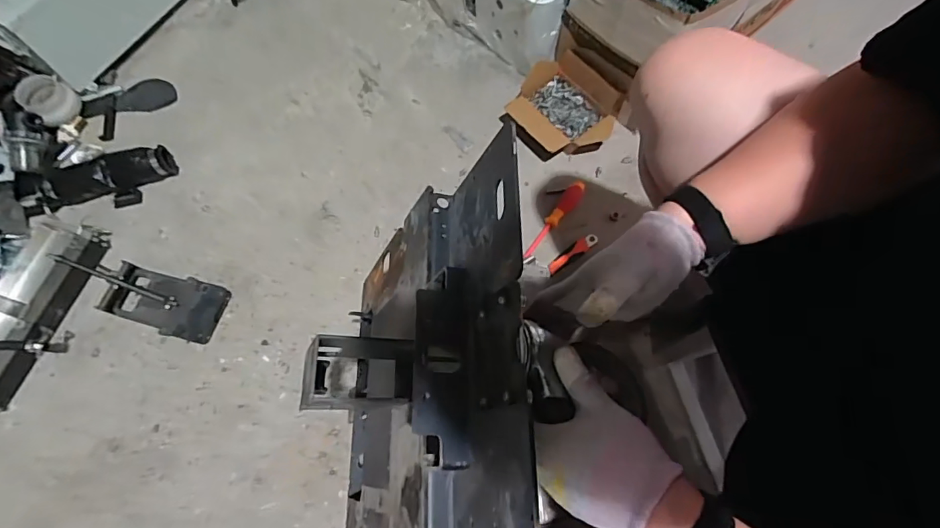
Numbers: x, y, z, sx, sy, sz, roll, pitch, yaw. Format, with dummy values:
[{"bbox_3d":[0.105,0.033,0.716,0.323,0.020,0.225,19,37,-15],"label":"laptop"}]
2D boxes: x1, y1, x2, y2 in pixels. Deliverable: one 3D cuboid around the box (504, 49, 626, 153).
[{"bbox_3d":[0.197,-0.330,1.004,0.220,0.097,0.183,42,76,15],"label":"box"}]

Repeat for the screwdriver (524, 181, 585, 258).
[{"bbox_3d":[0.169,-0.090,0.939,0.033,0.026,0.210,35,74,13],"label":"screwdriver"}]

